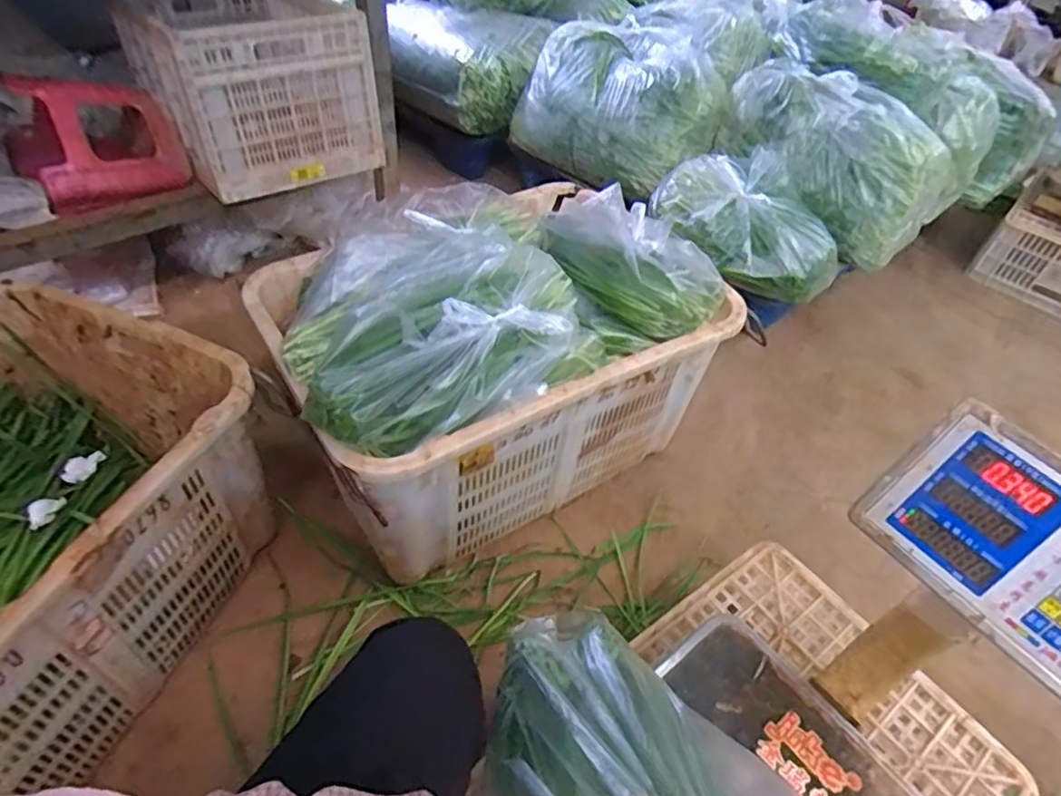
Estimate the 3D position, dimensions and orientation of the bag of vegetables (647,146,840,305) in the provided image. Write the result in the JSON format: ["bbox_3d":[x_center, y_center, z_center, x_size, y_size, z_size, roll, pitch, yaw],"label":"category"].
[{"bbox_3d":[0.464,-0.375,1.338,0.405,0.199,0.251,38,54,27],"label":"bag of vegetables"}]

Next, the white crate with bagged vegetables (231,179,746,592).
[{"bbox_3d":[-0.068,-0.064,1.022,0.625,0.480,0.449,-23,53,-25],"label":"white crate with bagged vegetables"}]

